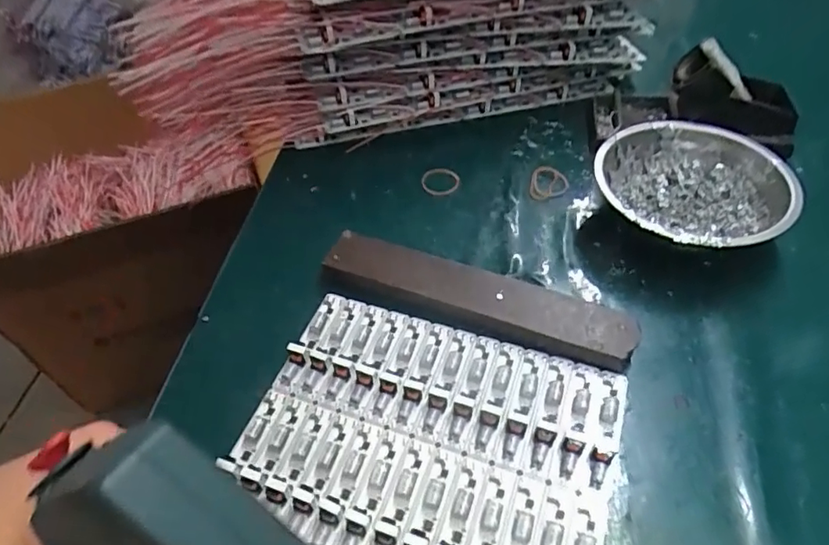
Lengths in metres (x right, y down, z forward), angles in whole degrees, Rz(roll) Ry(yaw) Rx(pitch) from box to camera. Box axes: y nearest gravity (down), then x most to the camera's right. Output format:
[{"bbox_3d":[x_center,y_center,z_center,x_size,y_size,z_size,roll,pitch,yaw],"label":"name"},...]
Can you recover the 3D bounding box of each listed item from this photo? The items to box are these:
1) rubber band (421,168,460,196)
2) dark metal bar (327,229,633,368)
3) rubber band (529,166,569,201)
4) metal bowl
[{"bbox_3d":[0.020,-0.073,0.428,0.030,0.004,0.029,2,50,5],"label":"rubber band"},{"bbox_3d":[0.035,0.014,0.345,0.196,0.014,0.035,18,53,18],"label":"dark metal bar"},{"bbox_3d":[0.104,-0.069,0.425,0.029,0.006,0.036,12,59,9],"label":"rubber band"},{"bbox_3d":[0.184,-0.051,0.375,0.119,0.041,0.123,-2,50,2],"label":"metal bowl"}]

